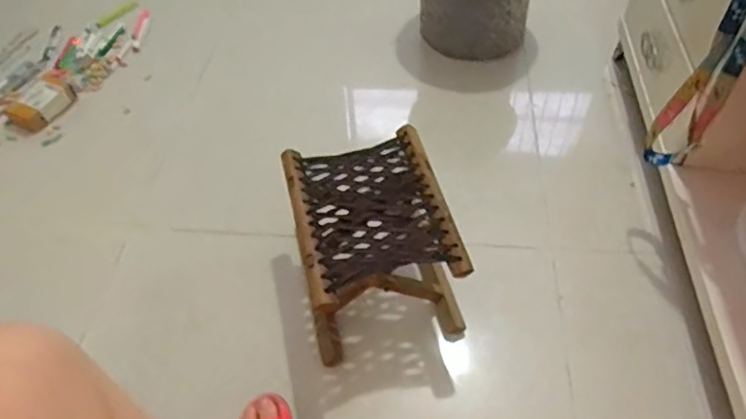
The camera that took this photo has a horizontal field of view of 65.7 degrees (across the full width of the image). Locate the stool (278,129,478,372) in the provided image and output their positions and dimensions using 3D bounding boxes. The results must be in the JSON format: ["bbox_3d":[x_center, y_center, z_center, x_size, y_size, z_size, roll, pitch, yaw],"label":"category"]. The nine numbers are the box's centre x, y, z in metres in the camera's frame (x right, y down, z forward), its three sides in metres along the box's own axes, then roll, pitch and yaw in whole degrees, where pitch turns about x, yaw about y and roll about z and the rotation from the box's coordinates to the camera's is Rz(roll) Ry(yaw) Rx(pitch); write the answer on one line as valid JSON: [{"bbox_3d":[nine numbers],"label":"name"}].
[{"bbox_3d":[0.002,0.069,0.948,0.233,0.208,0.317,-11,50,-8],"label":"stool"}]

